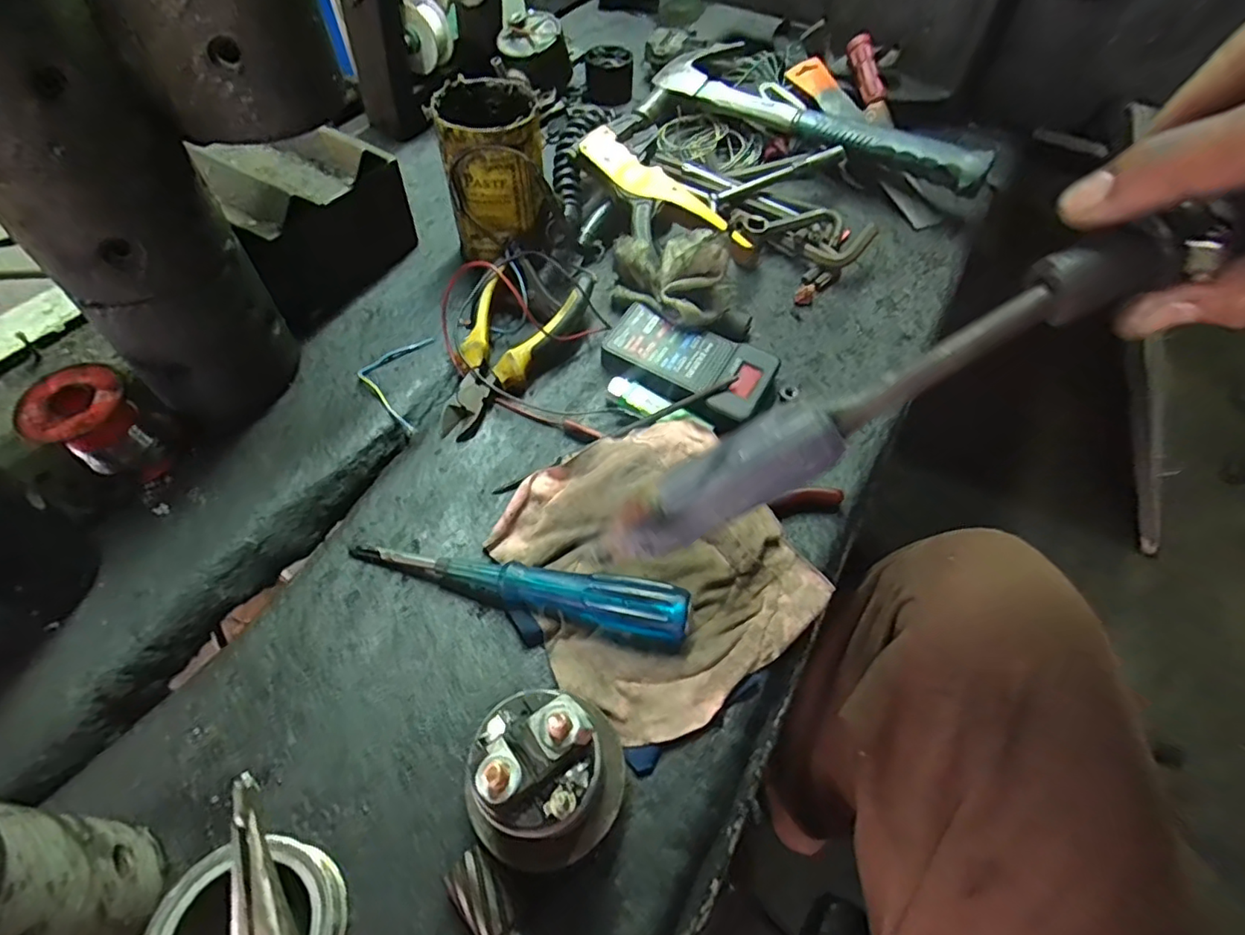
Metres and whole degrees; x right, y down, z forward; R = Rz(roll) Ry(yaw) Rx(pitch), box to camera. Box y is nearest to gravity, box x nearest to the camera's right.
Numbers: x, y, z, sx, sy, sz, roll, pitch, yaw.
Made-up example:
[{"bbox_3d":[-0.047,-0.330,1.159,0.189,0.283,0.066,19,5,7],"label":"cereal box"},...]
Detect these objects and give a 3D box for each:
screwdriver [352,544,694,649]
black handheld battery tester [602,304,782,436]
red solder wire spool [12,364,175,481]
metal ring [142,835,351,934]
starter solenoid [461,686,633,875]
[{"bbox_3d":[-0.057,0.067,0.314,0.184,0.033,0.027,10,58,3],"label":"screwdriver"},{"bbox_3d":[0.048,-0.073,0.417,0.120,0.021,0.074,31,61,15],"label":"black handheld battery tester"},{"bbox_3d":[-0.298,-0.022,0.332,0.049,0.054,0.047,1,58,-2],"label":"red solder wire spool"},{"bbox_3d":[-0.147,0.184,0.230,0.060,0.041,0.060,1,58,-2],"label":"metal ring"},{"bbox_3d":[-0.026,0.125,0.237,0.059,0.104,0.057,1,58,-2],"label":"starter solenoid"}]

